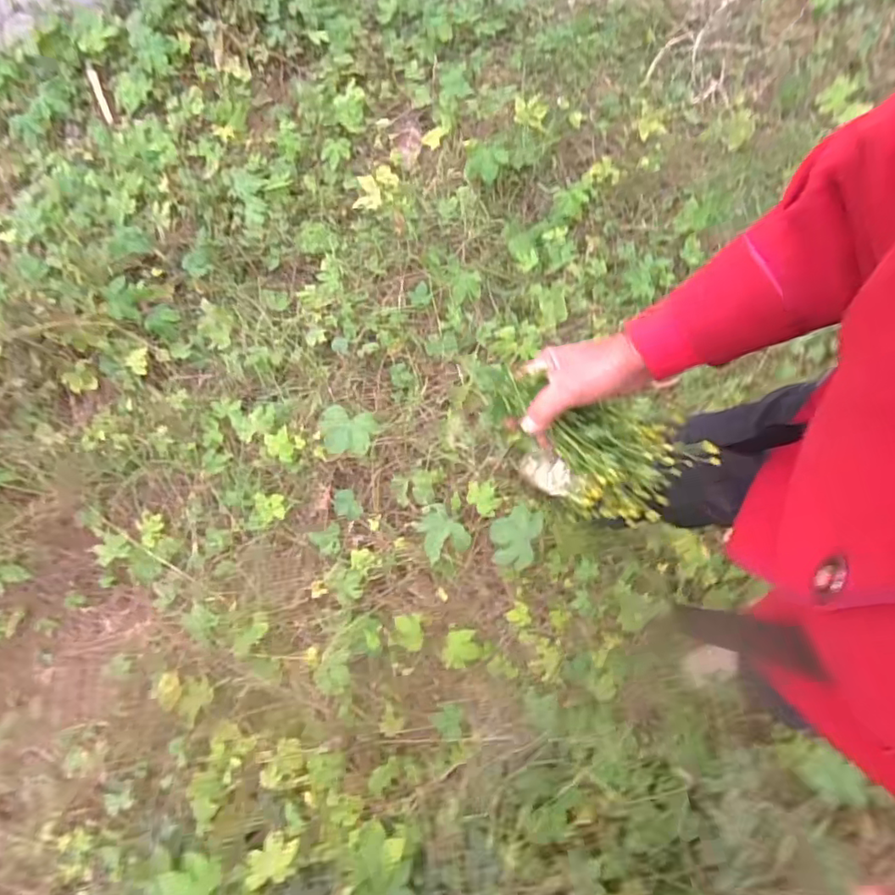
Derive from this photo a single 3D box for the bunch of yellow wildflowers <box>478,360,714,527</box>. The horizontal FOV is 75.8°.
[{"bbox_3d":[0.125,-0.009,0.523,0.198,0.081,0.108,36,81,7],"label":"bunch of yellow wildflowers"}]

